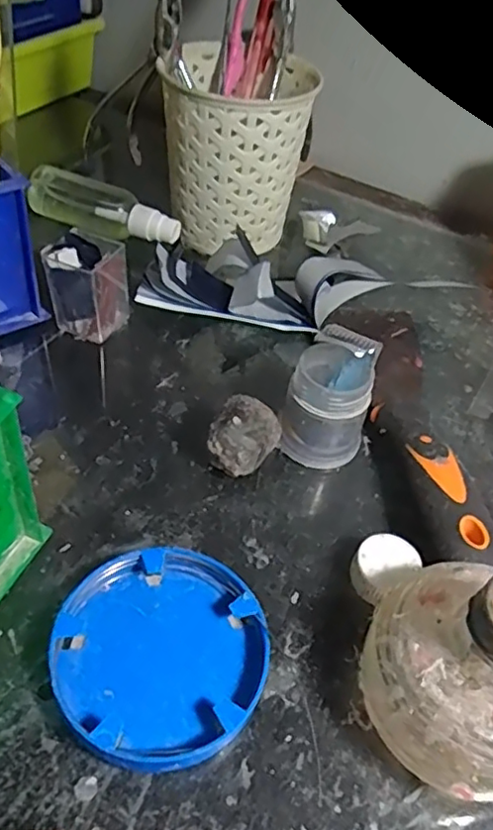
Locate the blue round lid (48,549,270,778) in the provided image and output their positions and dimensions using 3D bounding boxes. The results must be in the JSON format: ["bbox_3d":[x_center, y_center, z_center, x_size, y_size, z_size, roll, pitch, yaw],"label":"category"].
[{"bbox_3d":[-0.032,0.091,0.238,0.079,0.017,0.078,4,47,-4],"label":"blue round lid"}]

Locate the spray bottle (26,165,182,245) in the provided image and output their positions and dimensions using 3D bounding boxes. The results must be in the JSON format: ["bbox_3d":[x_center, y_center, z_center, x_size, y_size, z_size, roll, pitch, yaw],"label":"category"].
[{"bbox_3d":[-0.102,-0.142,0.441,0.116,0.043,0.029,25,49,16],"label":"spray bottle"}]

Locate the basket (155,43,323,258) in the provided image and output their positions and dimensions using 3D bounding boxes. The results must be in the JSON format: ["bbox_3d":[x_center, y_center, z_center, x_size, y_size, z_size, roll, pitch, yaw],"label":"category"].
[{"bbox_3d":[-0.009,-0.183,0.429,0.094,0.121,0.096,-3,48,-10],"label":"basket"}]

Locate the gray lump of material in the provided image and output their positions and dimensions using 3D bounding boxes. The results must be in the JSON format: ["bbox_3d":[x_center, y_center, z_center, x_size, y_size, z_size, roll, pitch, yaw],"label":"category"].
[{"bbox_3d":[-0.003,0.014,0.301,0.028,0.034,0.031,24,49,15],"label":"gray lump of material"}]

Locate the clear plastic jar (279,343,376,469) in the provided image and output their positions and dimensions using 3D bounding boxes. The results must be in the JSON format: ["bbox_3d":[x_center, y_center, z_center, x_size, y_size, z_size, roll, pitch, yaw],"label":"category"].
[{"bbox_3d":[0.041,-0.005,0.311,0.039,0.054,0.037,4,47,-4],"label":"clear plastic jar"}]

